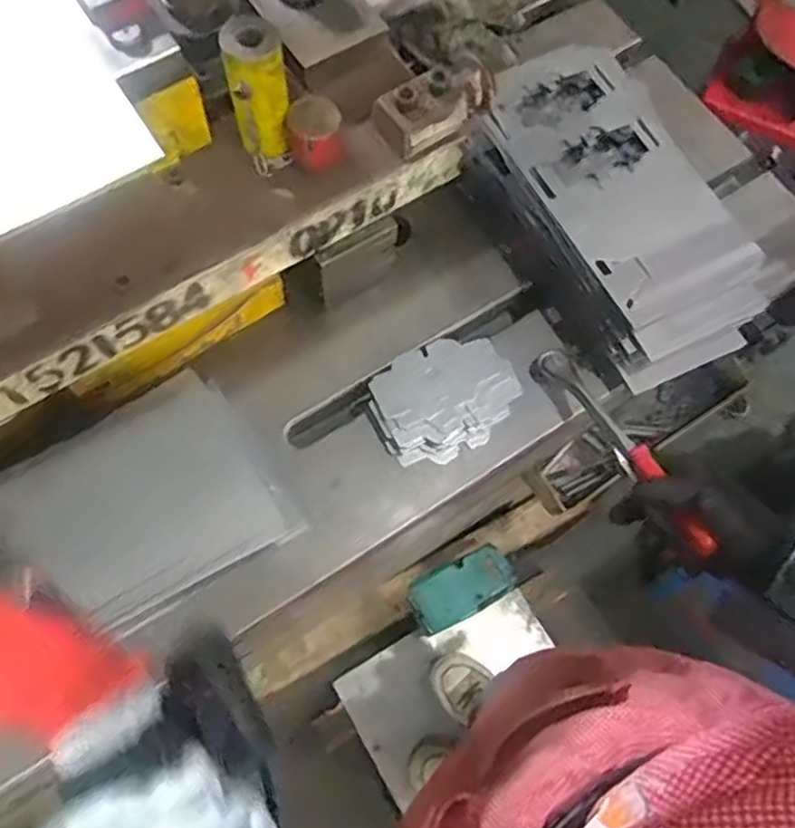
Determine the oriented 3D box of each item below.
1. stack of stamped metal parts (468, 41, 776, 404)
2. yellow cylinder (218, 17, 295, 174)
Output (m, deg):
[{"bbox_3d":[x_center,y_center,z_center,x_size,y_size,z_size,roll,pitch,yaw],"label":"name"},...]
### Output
[{"bbox_3d":[0.189,-0.184,0.646,0.172,0.081,0.315,-25,73,-11],"label":"stack of stamped metal parts"},{"bbox_3d":[-0.096,-0.222,0.506,0.041,0.094,0.046,-12,71,-6],"label":"yellow cylinder"}]

